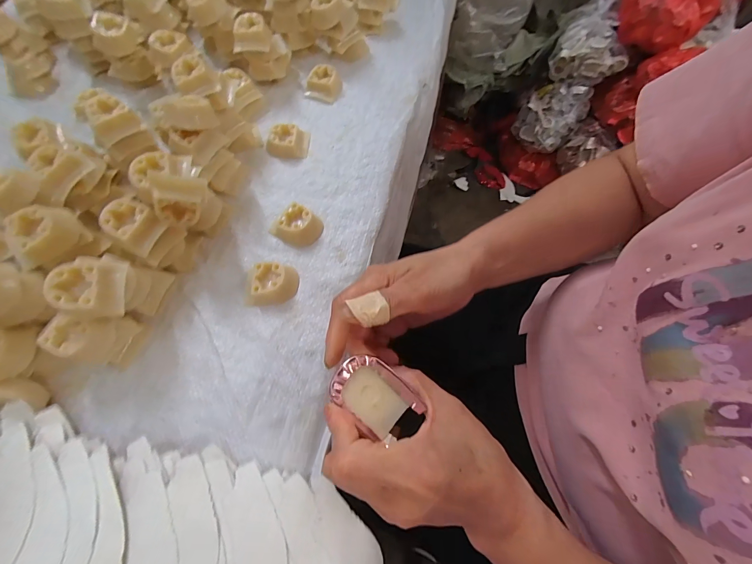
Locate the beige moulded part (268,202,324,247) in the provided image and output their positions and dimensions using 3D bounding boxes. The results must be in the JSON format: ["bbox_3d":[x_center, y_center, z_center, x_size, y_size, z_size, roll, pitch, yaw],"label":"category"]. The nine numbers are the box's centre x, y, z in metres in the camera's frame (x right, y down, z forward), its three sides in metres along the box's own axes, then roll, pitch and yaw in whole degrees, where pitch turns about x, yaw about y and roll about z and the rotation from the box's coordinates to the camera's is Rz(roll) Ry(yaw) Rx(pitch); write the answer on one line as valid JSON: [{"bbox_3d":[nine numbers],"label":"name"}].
[{"bbox_3d":[-0.075,-0.052,0.315,0.041,0.018,0.038,38,73,16],"label":"beige moulded part"}]

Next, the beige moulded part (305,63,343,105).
[{"bbox_3d":[-0.060,-0.231,0.391,0.041,0.019,0.036,13,68,7],"label":"beige moulded part"}]

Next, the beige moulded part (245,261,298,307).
[{"bbox_3d":[-0.092,-0.001,0.292,0.047,0.015,0.039,-2,66,1],"label":"beige moulded part"}]

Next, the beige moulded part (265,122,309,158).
[{"bbox_3d":[-0.094,-0.152,0.359,0.042,0.017,0.035,2,67,3],"label":"beige moulded part"}]

